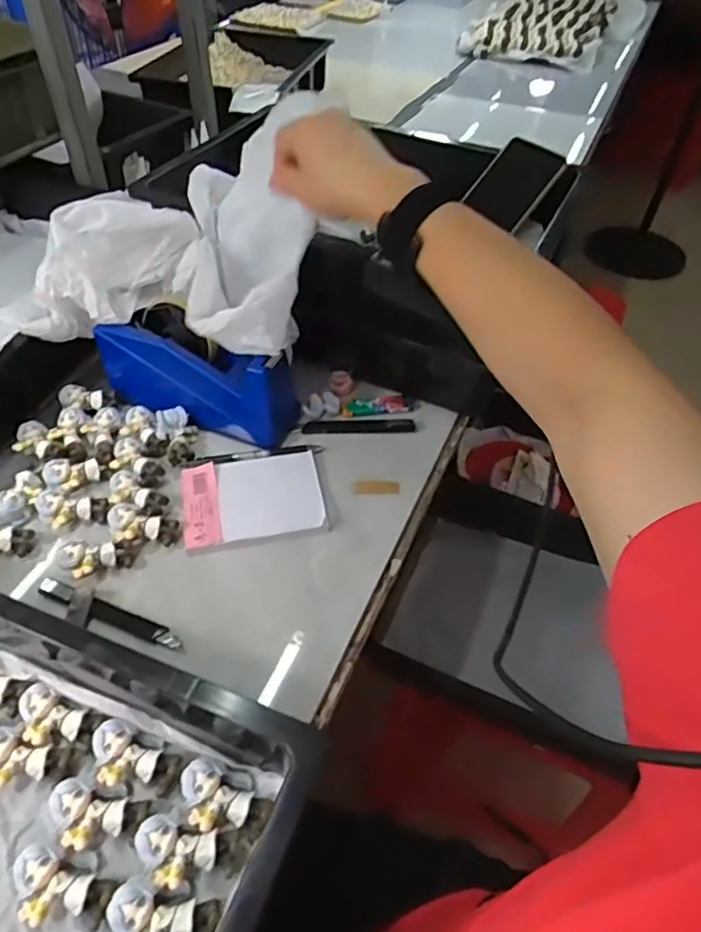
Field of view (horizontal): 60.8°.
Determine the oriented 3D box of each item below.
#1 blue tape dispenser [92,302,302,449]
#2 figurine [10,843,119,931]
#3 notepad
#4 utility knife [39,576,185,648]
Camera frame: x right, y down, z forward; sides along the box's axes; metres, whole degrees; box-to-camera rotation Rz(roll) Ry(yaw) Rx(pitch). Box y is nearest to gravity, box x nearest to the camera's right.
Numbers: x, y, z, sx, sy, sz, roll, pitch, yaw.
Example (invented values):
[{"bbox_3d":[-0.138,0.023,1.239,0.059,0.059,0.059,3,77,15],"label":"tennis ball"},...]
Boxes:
[{"bbox_3d":[-0.154,-0.098,0.596,0.195,0.111,0.058,18,50,12],"label":"blue tape dispenser"},{"bbox_3d":[-0.171,0.251,0.350,0.060,0.021,0.033,24,51,0],"label":"figurine"},{"bbox_3d":[-0.091,0.031,0.564,0.127,0.012,0.097,-6,49,-9],"label":"notepad"},{"bbox_3d":[-0.197,0.119,0.486,0.131,0.009,0.017,19,50,14],"label":"utility knife"}]

